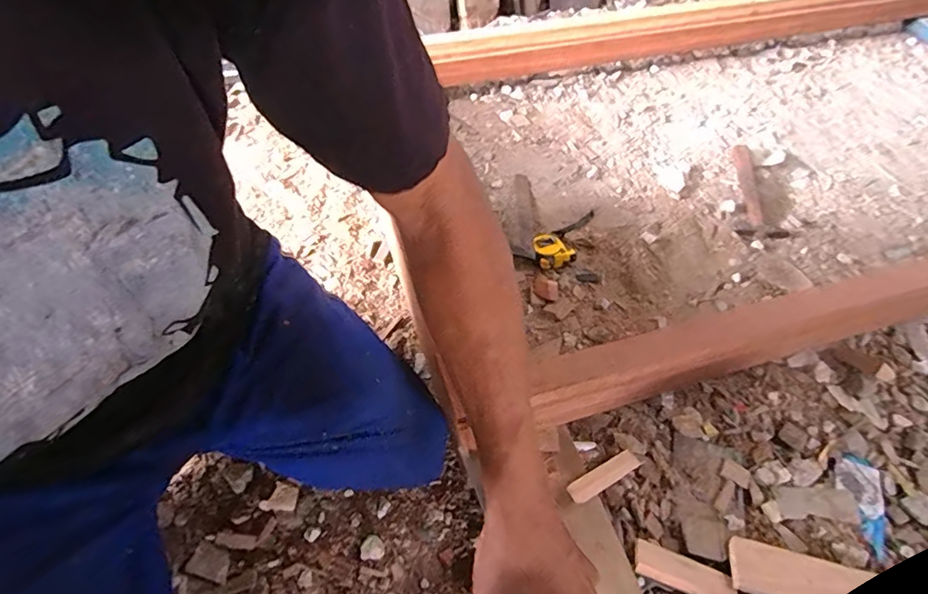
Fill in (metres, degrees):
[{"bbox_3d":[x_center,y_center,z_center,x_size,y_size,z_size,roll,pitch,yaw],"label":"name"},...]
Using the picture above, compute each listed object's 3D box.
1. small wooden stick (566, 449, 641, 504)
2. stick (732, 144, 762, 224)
[{"bbox_3d":[0.170,0.218,0.598,0.114,0.006,0.026,-15,51,-33],"label":"small wooden stick"},{"bbox_3d":[0.603,-0.241,1.041,0.040,0.013,0.264,10,51,7],"label":"stick"}]

